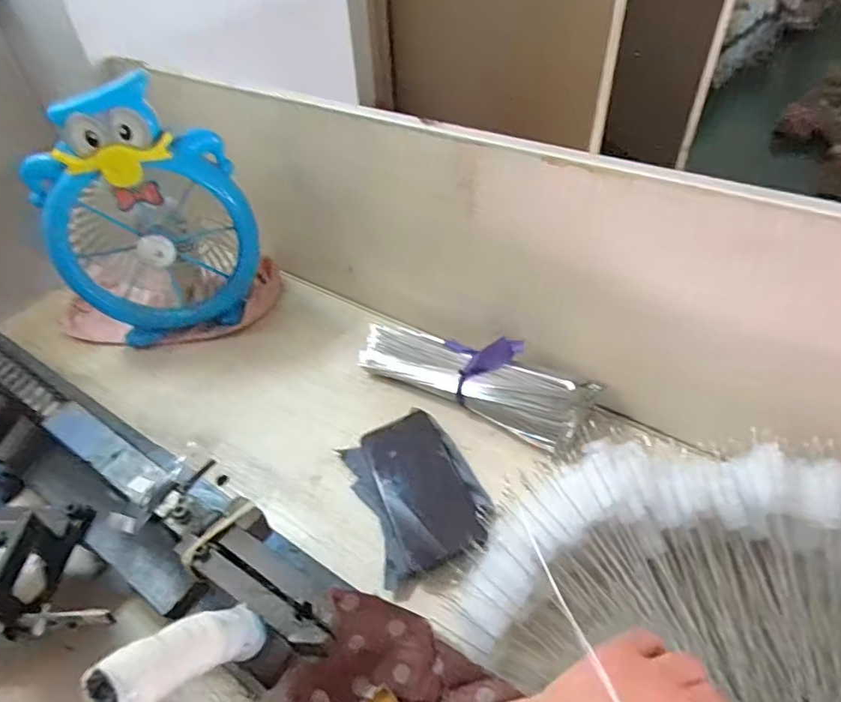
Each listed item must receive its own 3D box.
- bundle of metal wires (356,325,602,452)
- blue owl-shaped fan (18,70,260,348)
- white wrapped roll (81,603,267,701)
[{"bbox_3d":[0.053,0.023,0.611,0.257,0.072,0.085,21,49,23],"label":"bundle of metal wires"},{"bbox_3d":[-0.326,-0.160,0.688,0.211,0.322,0.142,-18,46,-14],"label":"blue owl-shaped fan"},{"bbox_3d":[-0.104,0.138,0.257,0.021,0.096,0.029,22,88,24],"label":"white wrapped roll"}]

